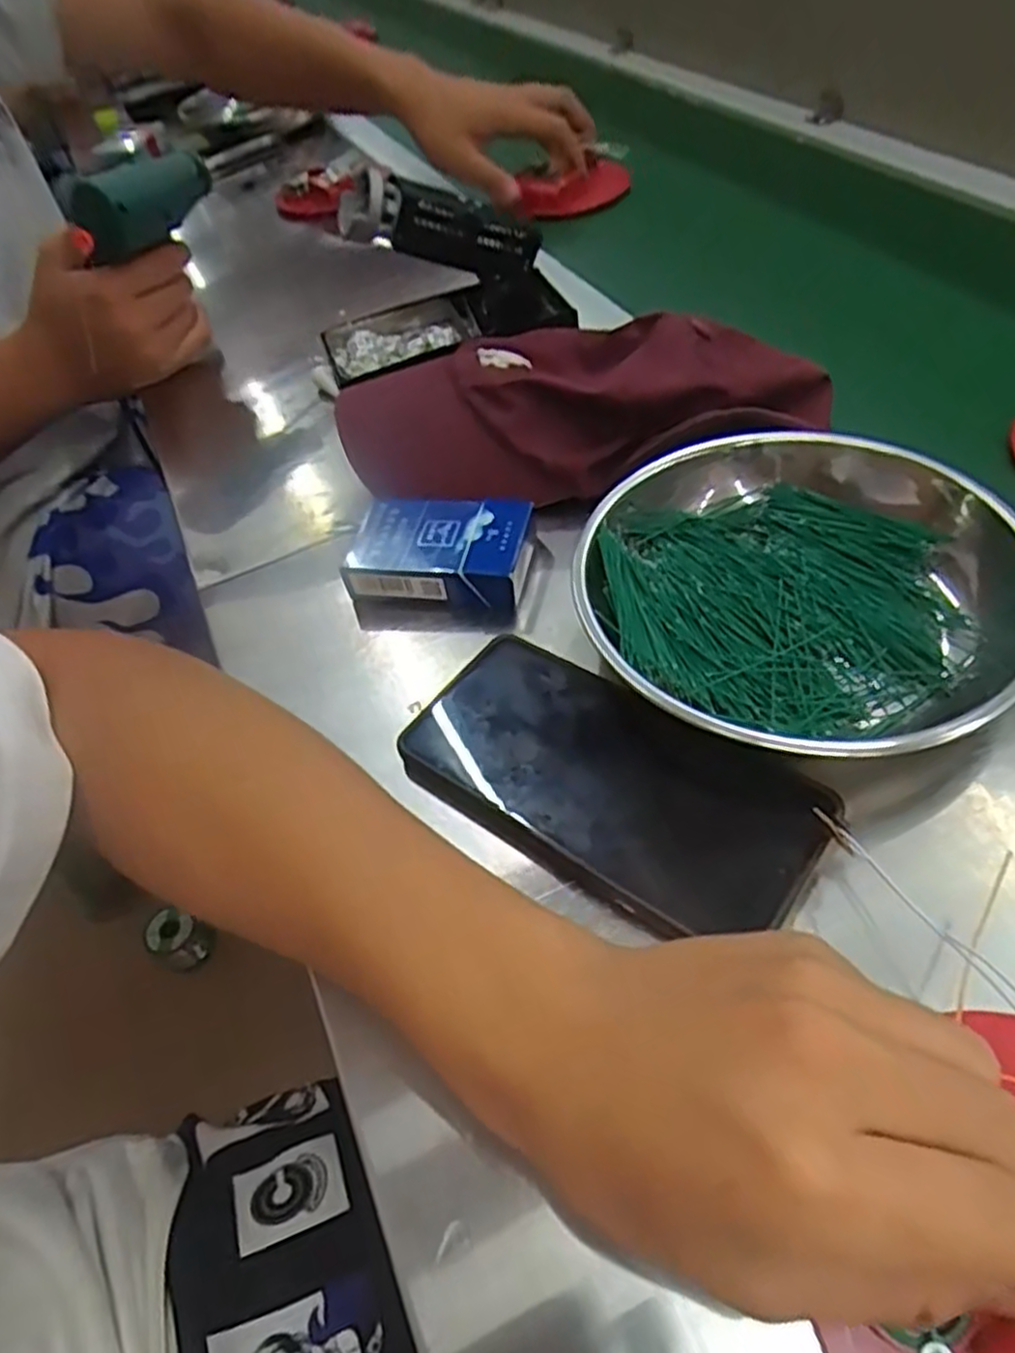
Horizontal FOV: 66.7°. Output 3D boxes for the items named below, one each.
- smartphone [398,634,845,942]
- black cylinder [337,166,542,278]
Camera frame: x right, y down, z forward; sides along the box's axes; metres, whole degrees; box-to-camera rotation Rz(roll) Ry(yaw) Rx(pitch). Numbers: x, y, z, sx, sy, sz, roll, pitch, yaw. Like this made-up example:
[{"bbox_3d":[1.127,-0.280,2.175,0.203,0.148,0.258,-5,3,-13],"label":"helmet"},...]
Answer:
[{"bbox_3d":[0.038,0.039,0.303,0.161,0.009,0.079,29,64,28],"label":"smartphone"},{"bbox_3d":[-0.041,-0.279,0.482,0.122,0.041,0.034,0,45,-29],"label":"black cylinder"}]

